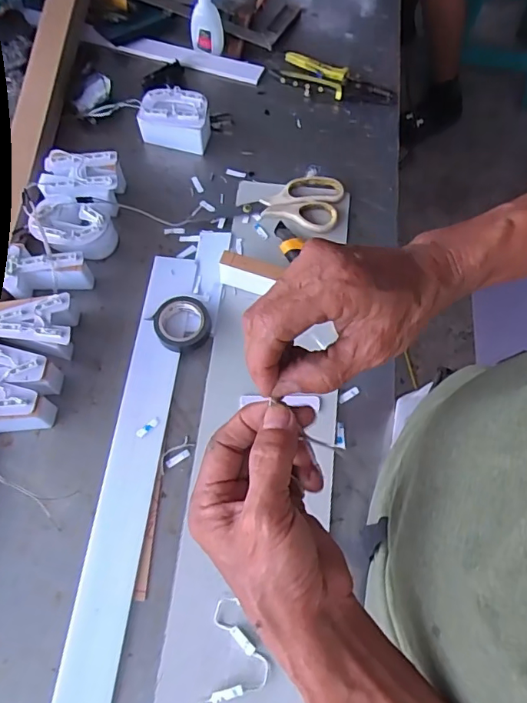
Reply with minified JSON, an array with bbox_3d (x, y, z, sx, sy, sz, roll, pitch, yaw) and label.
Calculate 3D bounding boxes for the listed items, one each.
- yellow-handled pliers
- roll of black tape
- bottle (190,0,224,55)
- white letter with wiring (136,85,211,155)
[{"bbox_3d":[0.104,-0.377,0.696,0.160,0.014,0.051,25,70,9],"label":"yellow-handled pliers"},{"bbox_3d":[-0.089,-0.031,0.545,0.060,0.023,0.056,0,68,-1],"label":"roll of black tape"},{"bbox_3d":[-0.078,-0.456,0.680,0.041,0.091,0.037,-18,70,-8],"label":"bottle"},{"bbox_3d":[-0.111,-0.298,0.642,0.085,0.050,0.054,15,69,5],"label":"white letter with wiring"}]

